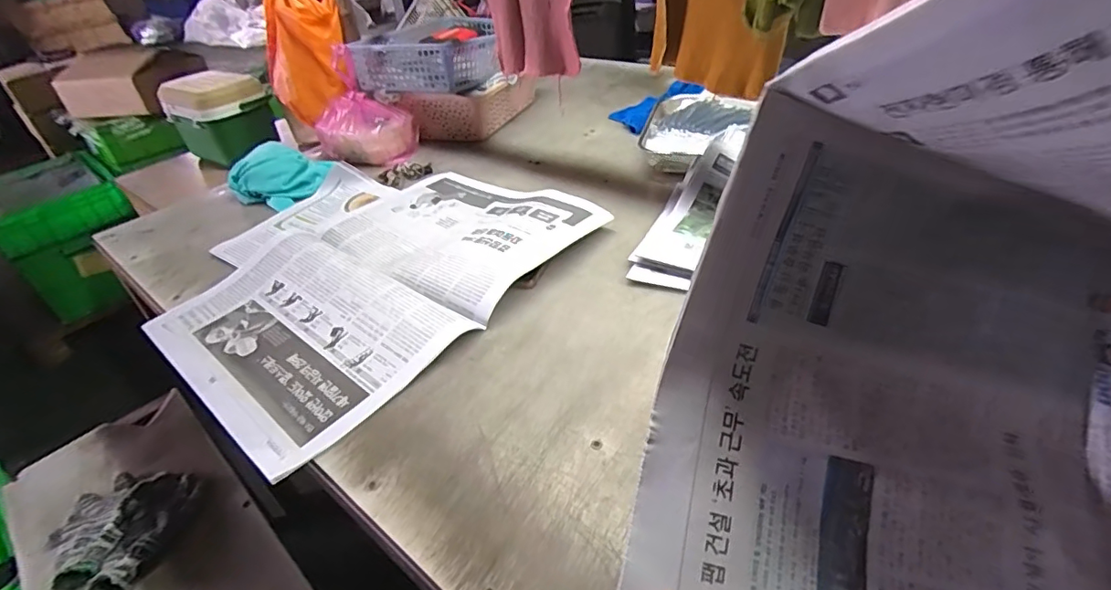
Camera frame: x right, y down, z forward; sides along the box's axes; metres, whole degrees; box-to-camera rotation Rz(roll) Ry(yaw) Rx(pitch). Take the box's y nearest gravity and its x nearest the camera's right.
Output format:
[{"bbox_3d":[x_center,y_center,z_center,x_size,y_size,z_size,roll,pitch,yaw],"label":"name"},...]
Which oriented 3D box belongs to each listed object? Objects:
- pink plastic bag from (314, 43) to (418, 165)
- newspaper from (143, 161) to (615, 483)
[{"bbox_3d":[-0.397,-0.384,1.085,0.182,0.197,0.114,9,41,21],"label":"pink plastic bag"},{"bbox_3d":[-0.285,-0.060,0.781,0.527,0.032,0.521,24,48,34],"label":"newspaper"}]

